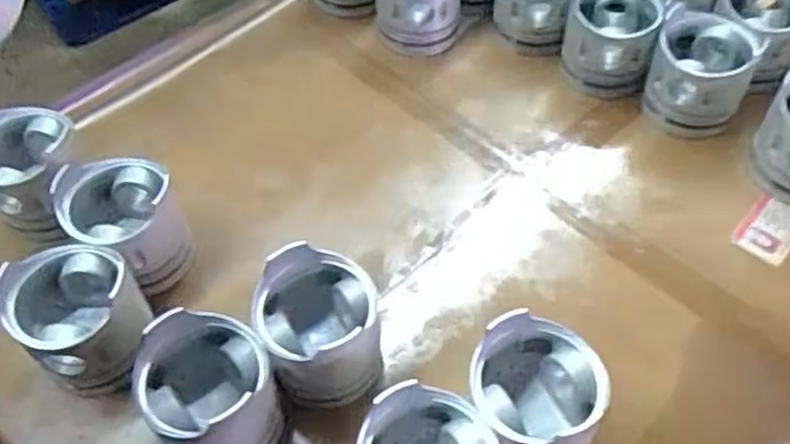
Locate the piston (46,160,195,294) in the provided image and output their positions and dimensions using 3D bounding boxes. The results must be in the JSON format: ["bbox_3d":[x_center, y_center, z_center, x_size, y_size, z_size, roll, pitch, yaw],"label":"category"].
[{"bbox_3d":[-0.260,0.002,0.731,0.100,0.109,0.108,-2,53,2],"label":"piston"}]

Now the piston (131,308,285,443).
[{"bbox_3d":[-0.152,0.143,0.622,0.104,0.101,0.107,-2,53,2],"label":"piston"}]

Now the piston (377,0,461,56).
[{"bbox_3d":[0.031,-0.282,0.962,0.109,0.094,0.108,5,53,7],"label":"piston"}]

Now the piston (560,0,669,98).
[{"bbox_3d":[0.258,-0.221,0.900,0.105,0.094,0.114,15,55,14],"label":"piston"}]

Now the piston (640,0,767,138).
[{"bbox_3d":[0.344,-0.173,0.847,0.108,0.100,0.113,22,57,18],"label":"piston"}]

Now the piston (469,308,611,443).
[{"bbox_3d":[0.112,0.145,0.608,0.099,0.096,0.109,16,55,14],"label":"piston"}]

